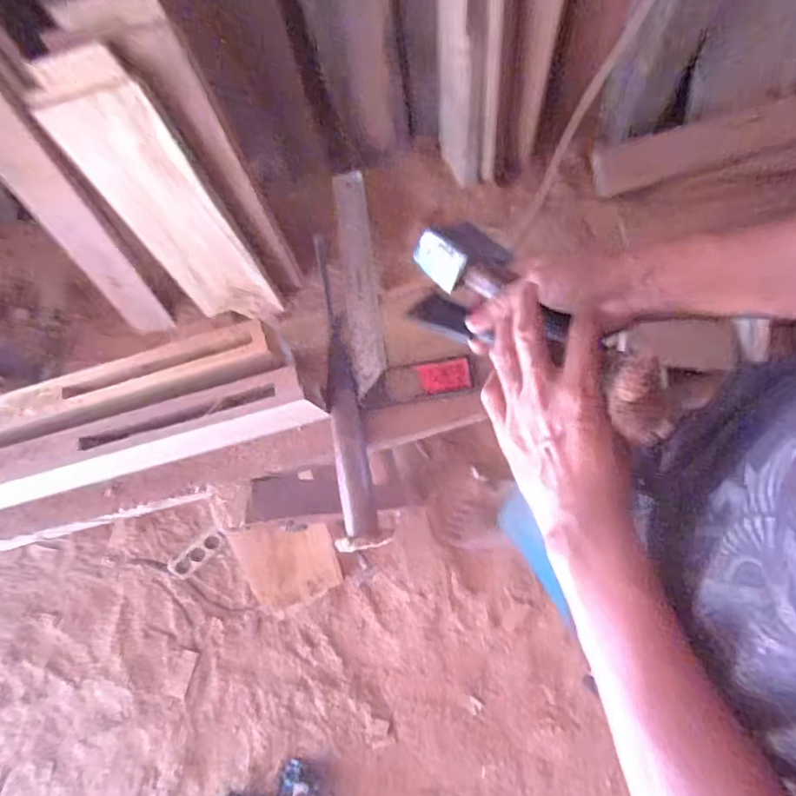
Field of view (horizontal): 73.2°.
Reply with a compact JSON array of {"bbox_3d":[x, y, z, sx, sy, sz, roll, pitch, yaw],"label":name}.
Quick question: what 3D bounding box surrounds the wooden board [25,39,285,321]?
[{"bbox_3d":[-0.443,-0.361,1.072,0.180,0.636,0.024,-15,58,7],"label":"wooden board"}]

